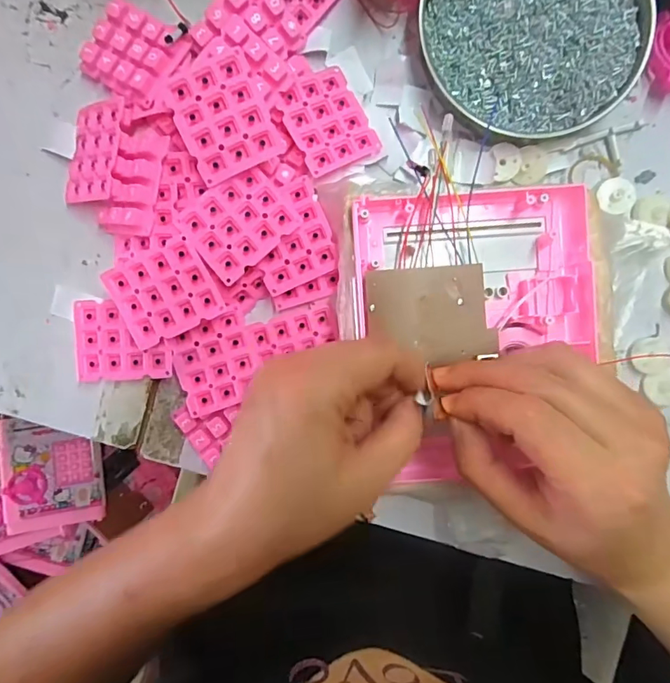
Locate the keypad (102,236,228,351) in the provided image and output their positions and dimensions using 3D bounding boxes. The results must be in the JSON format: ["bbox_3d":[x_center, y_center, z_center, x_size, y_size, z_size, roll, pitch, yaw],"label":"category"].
[{"bbox_3d":[-0.101,-0.029,0.279,0.059,0.004,0.049,-24,103,8],"label":"keypad"}]

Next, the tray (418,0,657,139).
[{"bbox_3d":[0.124,-0.192,0.288,0.126,0.017,0.128,0,92,1],"label":"tray"}]

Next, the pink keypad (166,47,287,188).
[{"bbox_3d":[-0.064,-0.126,0.267,0.050,0.006,0.059,-27,104,1],"label":"pink keypad"}]

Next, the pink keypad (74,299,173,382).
[{"bbox_3d":[-0.133,-0.001,0.298,0.059,0.011,0.050,-3,92,1],"label":"pink keypad"}]

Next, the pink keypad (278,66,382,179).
[{"bbox_3d":[-0.005,-0.136,0.292,0.050,0.008,0.058,-29,92,-15],"label":"pink keypad"}]

